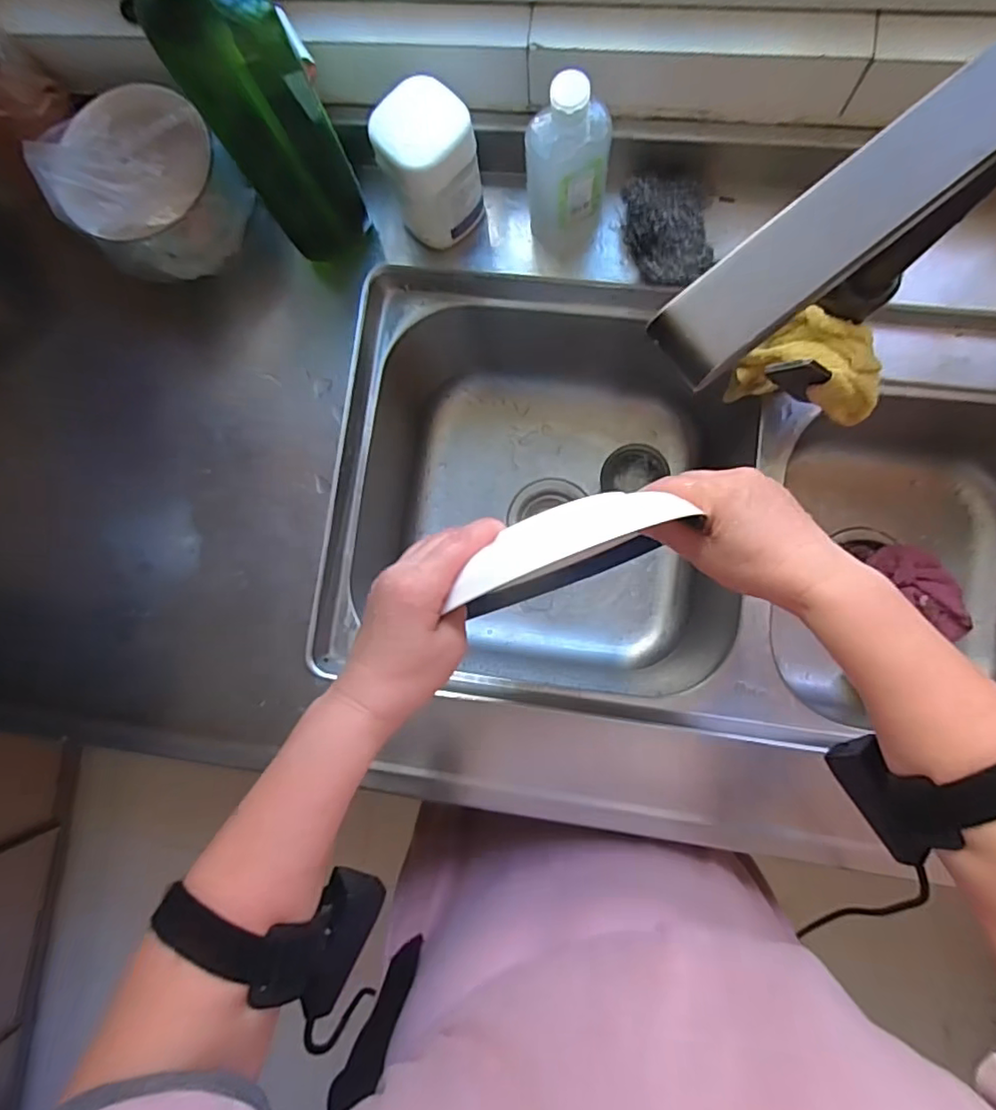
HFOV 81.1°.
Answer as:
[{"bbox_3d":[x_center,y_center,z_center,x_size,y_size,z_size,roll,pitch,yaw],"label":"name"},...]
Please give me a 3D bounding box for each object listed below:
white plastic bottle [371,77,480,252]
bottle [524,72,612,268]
[{"bbox_3d":[-0.050,-0.319,0.493,0.082,0.127,0.061,-27,84,3],"label":"white plastic bottle"},{"bbox_3d":[0.059,-0.301,0.472,0.067,0.150,0.046,-12,85,4],"label":"bottle"}]

